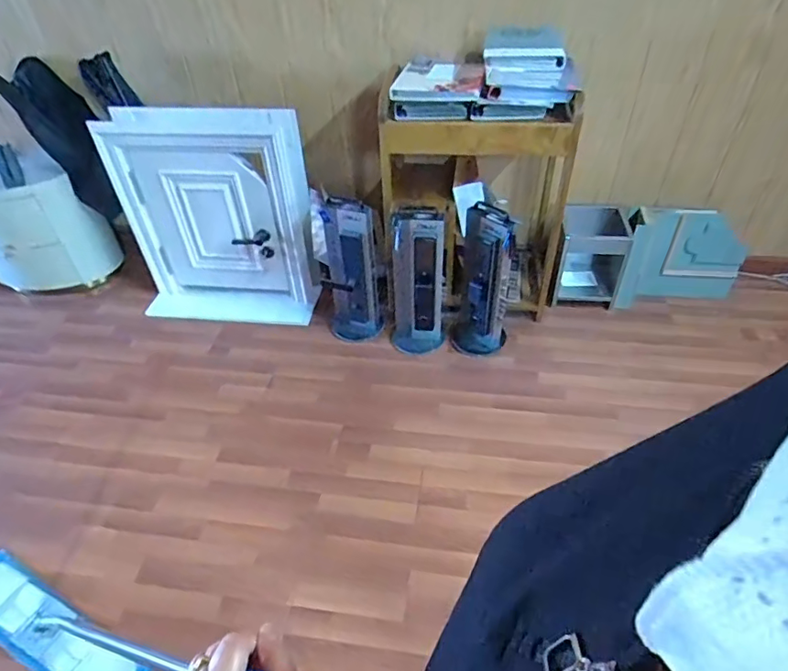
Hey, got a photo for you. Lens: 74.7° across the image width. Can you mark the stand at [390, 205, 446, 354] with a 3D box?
[{"bbox_3d":[0.079,-0.182,1.796,0.189,0.502,0.147,5,44,10],"label":"stand"}]

